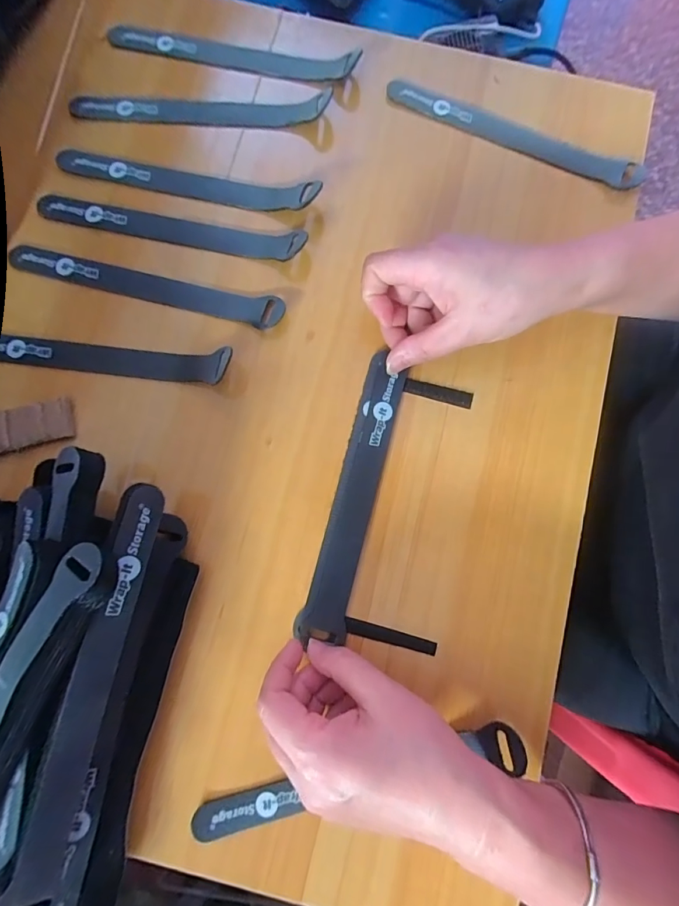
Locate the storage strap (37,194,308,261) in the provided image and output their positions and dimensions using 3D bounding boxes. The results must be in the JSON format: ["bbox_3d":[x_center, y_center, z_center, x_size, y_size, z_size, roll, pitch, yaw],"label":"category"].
[{"bbox_3d":[-0.129,-0.171,0.313,0.211,0.016,0.023,14,81,4],"label":"storage strap"}]

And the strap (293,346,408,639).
[{"bbox_3d":[0.011,0.026,0.280,0.028,0.005,0.186,14,83,4],"label":"strap"}]

